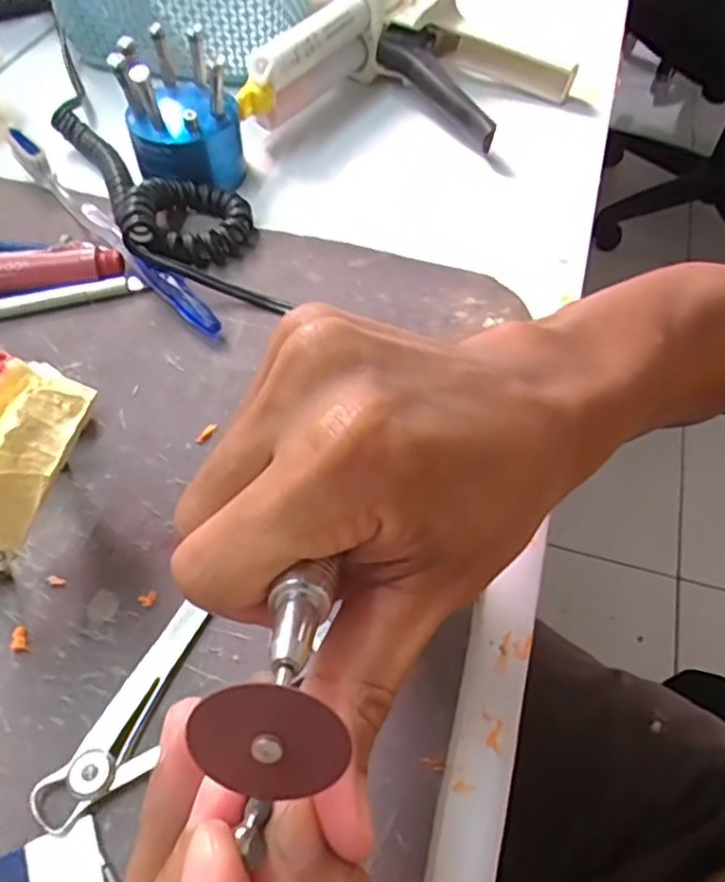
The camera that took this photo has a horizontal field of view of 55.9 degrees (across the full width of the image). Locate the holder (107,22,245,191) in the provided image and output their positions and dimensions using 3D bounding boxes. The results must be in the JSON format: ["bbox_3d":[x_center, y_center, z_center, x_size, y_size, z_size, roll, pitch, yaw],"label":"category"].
[{"bbox_3d":[-0.096,-0.173,0.359,0.058,0.063,0.058,-11,55,-9],"label":"holder"}]

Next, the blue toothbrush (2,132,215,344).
[{"bbox_3d":[-0.128,-0.106,0.339,0.012,0.021,0.180,-36,63,-23],"label":"blue toothbrush"}]

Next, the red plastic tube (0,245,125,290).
[{"bbox_3d":[-0.158,-0.078,0.321,0.089,0.017,0.013,-6,55,-6],"label":"red plastic tube"}]

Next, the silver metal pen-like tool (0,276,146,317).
[{"bbox_3d":[-0.163,-0.061,0.314,0.120,0.009,0.010,-16,56,-12],"label":"silver metal pen-like tool"}]

